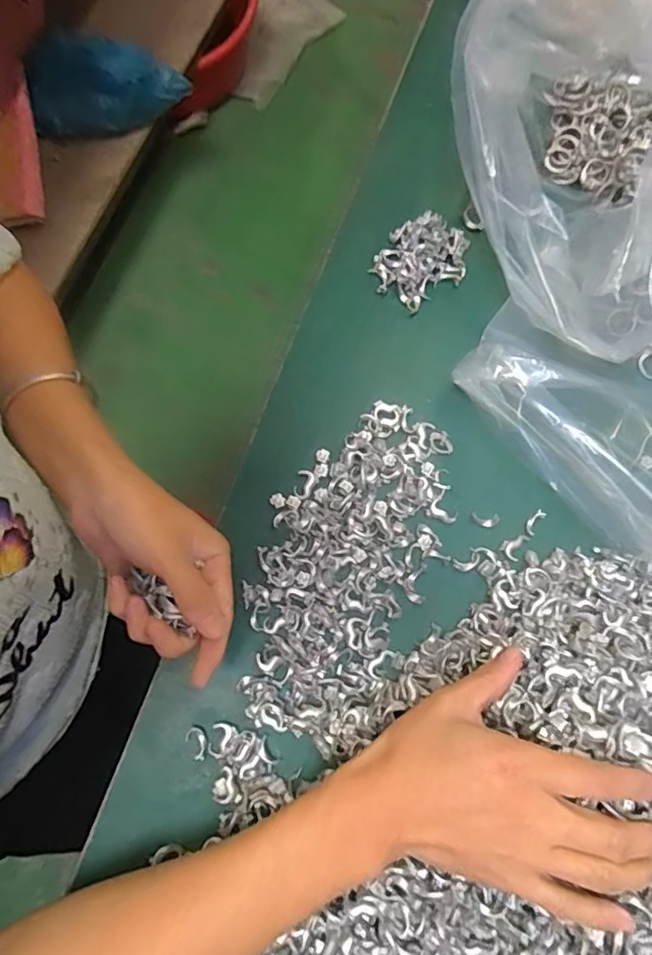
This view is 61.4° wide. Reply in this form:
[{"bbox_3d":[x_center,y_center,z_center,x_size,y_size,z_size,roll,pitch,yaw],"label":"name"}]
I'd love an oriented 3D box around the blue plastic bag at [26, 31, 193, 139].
[{"bbox_3d":[-0.392,-0.698,0.982,0.272,0.085,0.133,0,77,-1],"label":"blue plastic bag"}]

